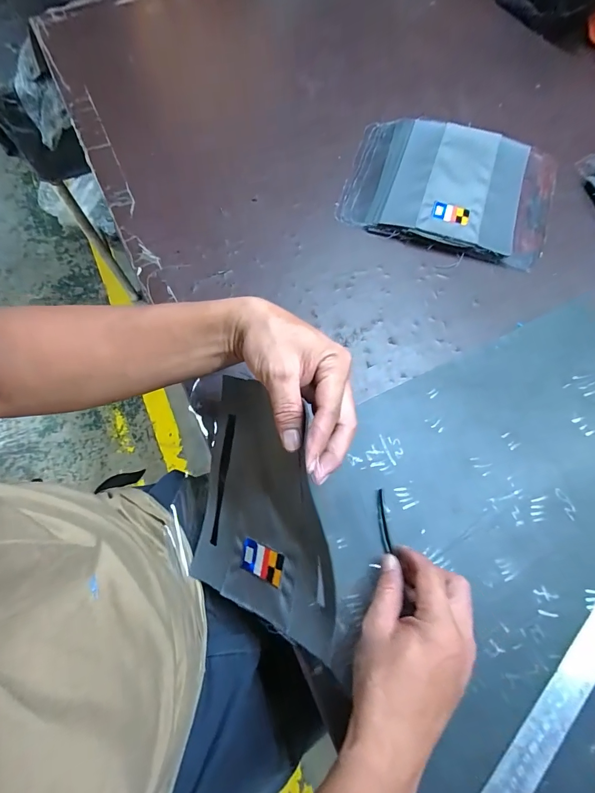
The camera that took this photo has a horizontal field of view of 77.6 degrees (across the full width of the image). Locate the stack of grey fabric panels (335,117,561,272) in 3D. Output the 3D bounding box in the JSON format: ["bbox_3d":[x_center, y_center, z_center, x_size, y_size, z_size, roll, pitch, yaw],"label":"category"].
[{"bbox_3d":[0.219,-0.304,0.527,0.282,0.024,0.228,18,69,7],"label":"stack of grey fabric panels"}]

